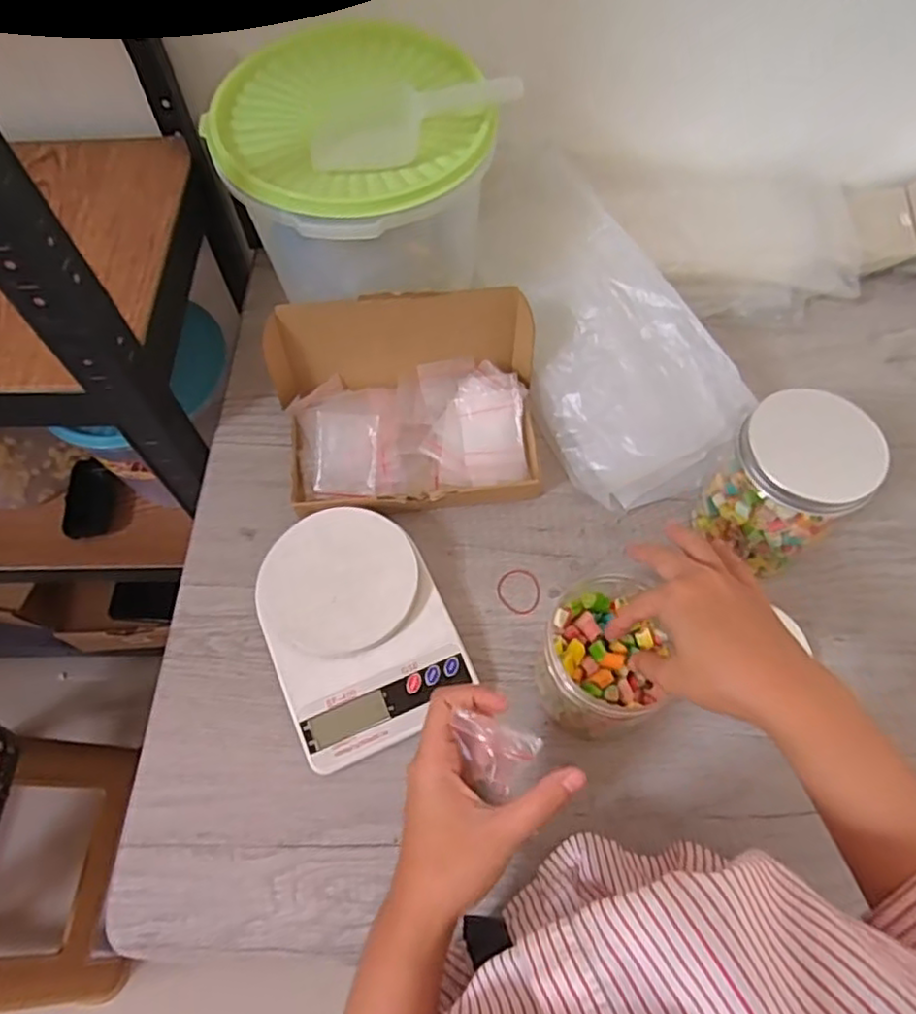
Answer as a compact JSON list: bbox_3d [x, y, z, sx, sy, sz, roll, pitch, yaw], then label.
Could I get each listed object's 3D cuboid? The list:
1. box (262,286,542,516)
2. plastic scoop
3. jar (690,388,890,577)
[{"bbox_3d":[-0.042,-0.082,0.544,0.223,0.091,0.150,-6,63,-2],"label":"box"},{"bbox_3d":[-0.031,-0.276,0.472,0.146,0.033,0.050,-14,63,-7],"label":"plastic scoop"},{"bbox_3d":[0.228,-0.014,0.484,0.087,0.130,0.080,0,62,0],"label":"jar"}]

